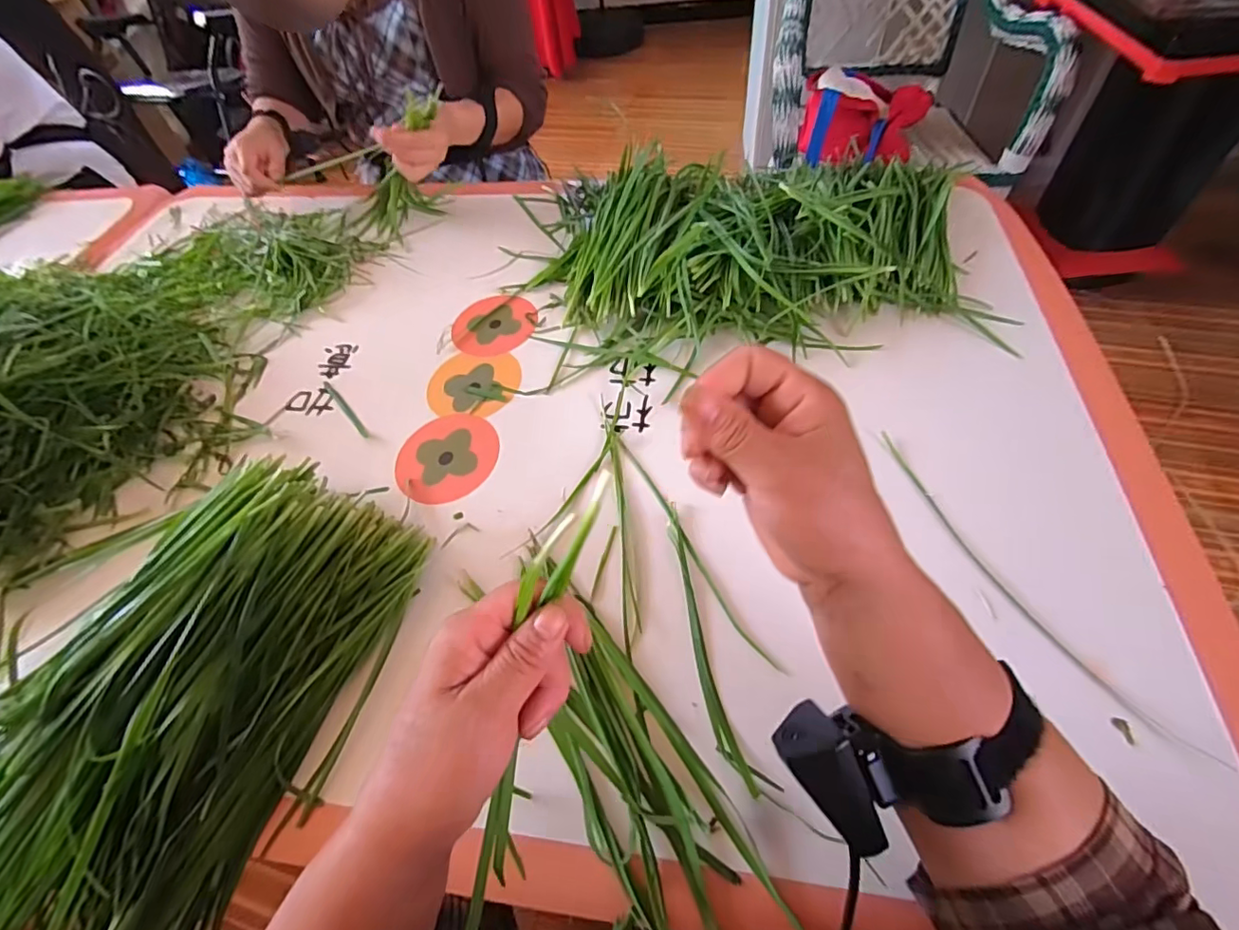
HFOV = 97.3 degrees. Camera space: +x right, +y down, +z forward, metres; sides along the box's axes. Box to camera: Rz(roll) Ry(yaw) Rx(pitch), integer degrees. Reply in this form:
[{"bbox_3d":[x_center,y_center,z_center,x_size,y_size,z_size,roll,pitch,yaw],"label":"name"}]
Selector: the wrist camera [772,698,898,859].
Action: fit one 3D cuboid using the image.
[{"bbox_3d":[0.108,0.153,0.260,0.040,0.023,0.072,-28,86,-16],"label":"wrist camera"}]

